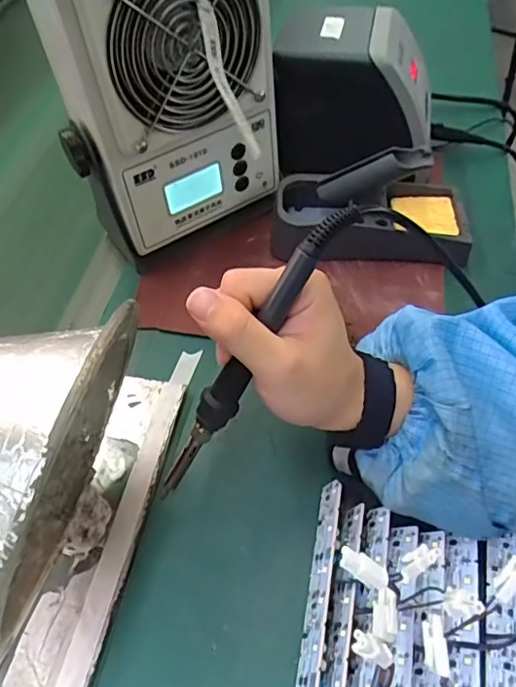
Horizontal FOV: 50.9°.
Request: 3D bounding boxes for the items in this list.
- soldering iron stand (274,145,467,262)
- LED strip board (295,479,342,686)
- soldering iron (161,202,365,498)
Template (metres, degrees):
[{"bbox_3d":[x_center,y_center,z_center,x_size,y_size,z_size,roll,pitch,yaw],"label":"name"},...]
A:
[{"bbox_3d":[0.097,-0.121,0.465,0.166,0.078,0.076,0,53,4],"label":"soldering iron stand"},{"bbox_3d":[0.029,0.163,0.289,0.013,0.009,0.188,7,54,9],"label":"LED strip board"},{"bbox_3d":[-0.006,0.011,0.294,0.017,0.198,0.016,3,36,-49],"label":"soldering iron"}]

